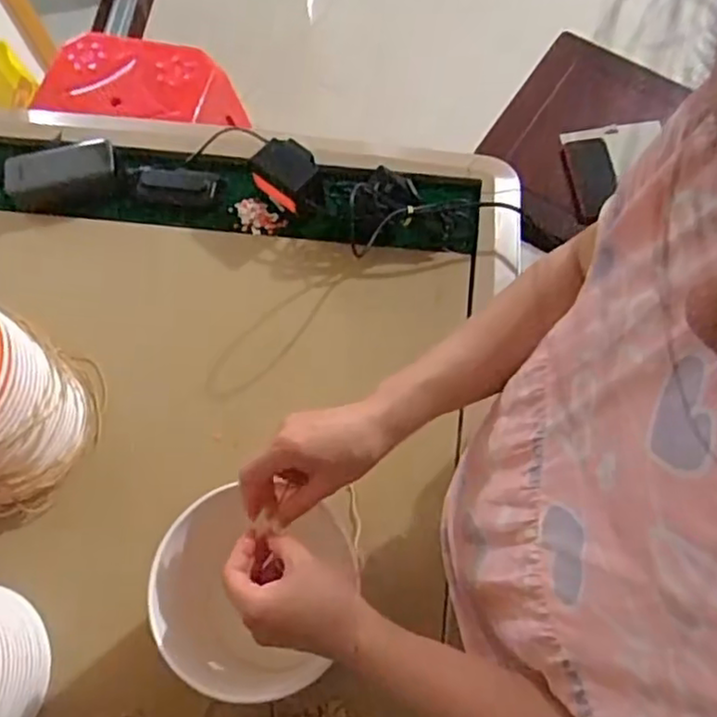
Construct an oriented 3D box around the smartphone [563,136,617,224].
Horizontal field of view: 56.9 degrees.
[{"bbox_3d":[0.423,-0.324,1.195,0.085,0.013,0.158,-7,73,0],"label":"smartphone"}]

